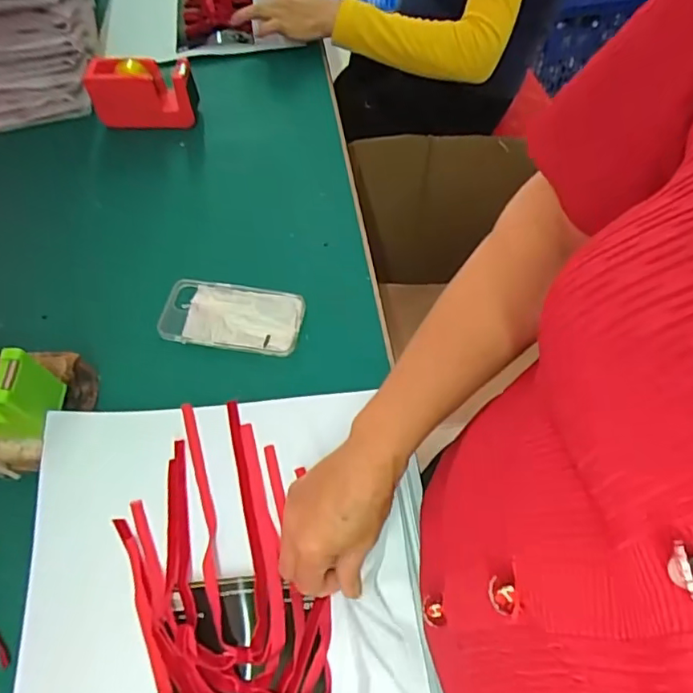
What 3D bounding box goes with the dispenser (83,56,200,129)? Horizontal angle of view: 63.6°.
[{"bbox_3d":[-0.270,-0.338,0.744,0.139,0.073,0.052,0,60,1],"label":"dispenser"}]

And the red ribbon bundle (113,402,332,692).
[{"bbox_3d":[-0.094,0.200,0.426,0.141,0.033,0.317,-12,59,-6],"label":"red ribbon bundle"}]

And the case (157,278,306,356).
[{"bbox_3d":[-0.125,-0.032,0.604,0.154,0.012,0.081,9,60,7],"label":"case"}]

